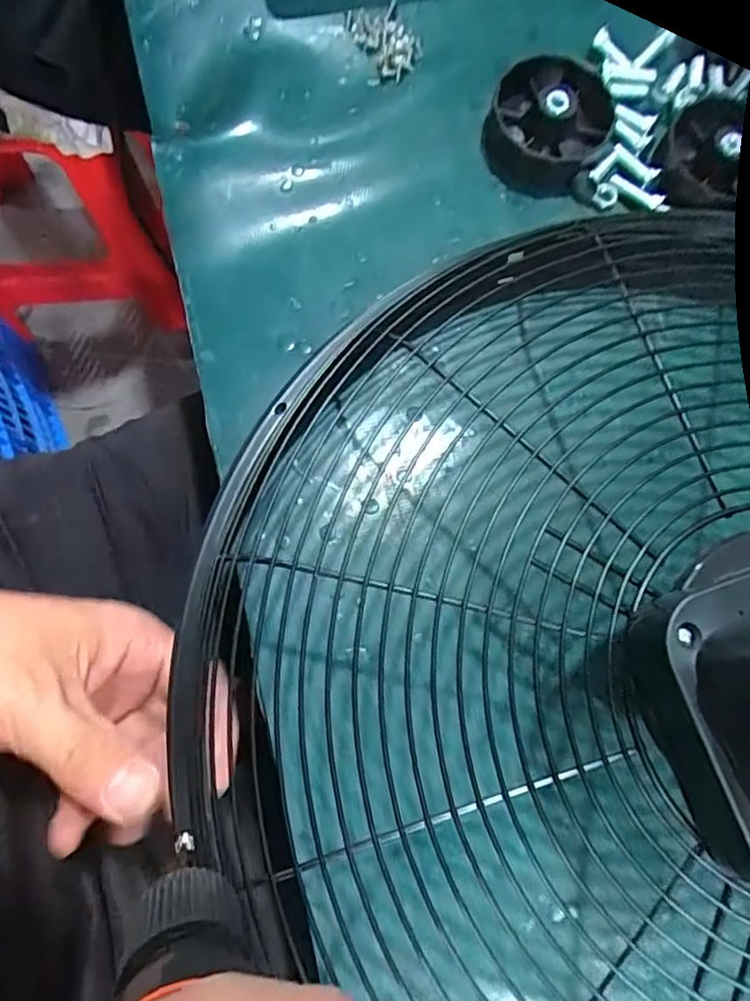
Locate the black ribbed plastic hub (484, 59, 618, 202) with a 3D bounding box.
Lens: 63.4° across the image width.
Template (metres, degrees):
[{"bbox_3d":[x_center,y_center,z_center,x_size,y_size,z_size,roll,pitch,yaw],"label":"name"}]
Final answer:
[{"bbox_3d":[0.098,-0.215,0.346,0.067,0.027,0.076,20,76,3],"label":"black ribbed plastic hub"}]

